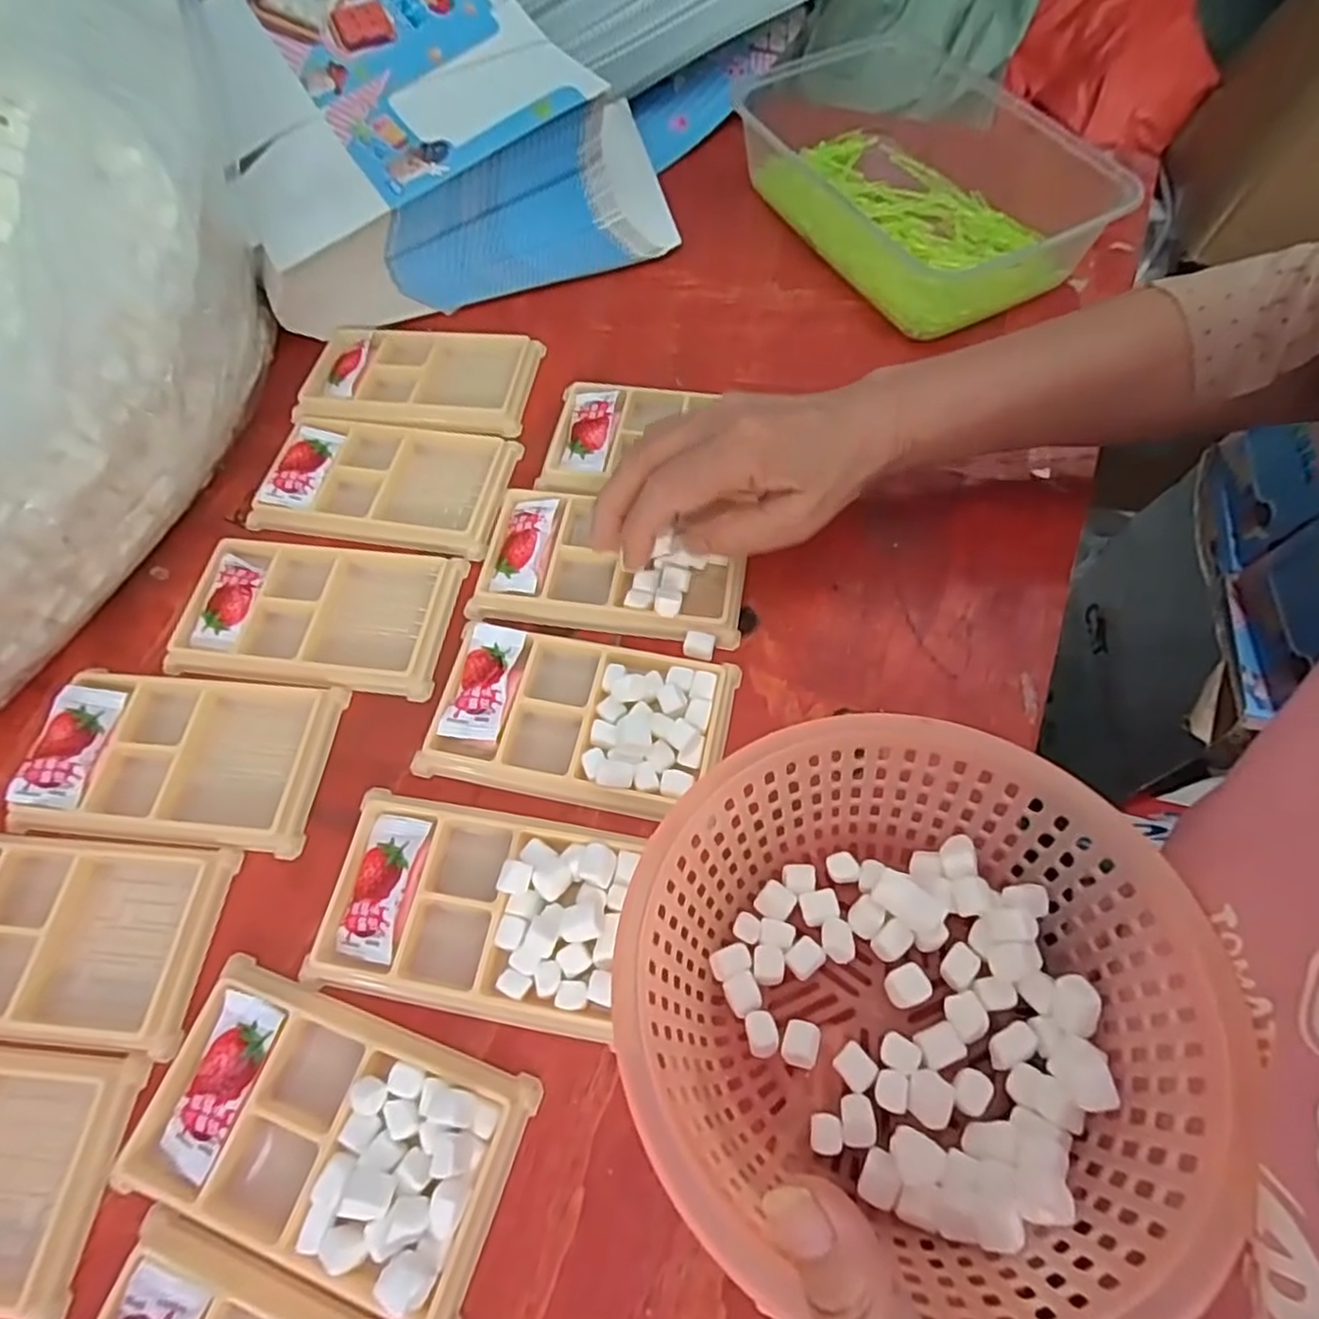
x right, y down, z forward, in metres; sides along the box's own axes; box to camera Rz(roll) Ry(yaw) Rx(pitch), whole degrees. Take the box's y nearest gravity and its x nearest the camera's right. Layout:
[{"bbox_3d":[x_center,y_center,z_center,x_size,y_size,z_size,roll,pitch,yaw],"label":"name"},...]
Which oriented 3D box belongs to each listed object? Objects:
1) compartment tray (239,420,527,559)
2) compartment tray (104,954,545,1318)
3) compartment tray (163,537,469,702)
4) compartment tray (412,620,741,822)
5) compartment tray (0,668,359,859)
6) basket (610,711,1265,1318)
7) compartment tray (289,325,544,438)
[{"bbox_3d":[-0.153,-0.101,0.389,0.133,0.012,0.080,6,64,5],"label":"compartment tray"},{"bbox_3d":[-0.120,0.168,0.248,0.132,0.018,0.074,17,66,10],"label":"compartment tray"},{"bbox_3d":[-0.173,-0.025,0.352,0.131,0.010,0.077,6,64,5],"label":"compartment tray"},{"bbox_3d":[-0.037,0.024,0.318,0.132,0.016,0.077,10,65,7],"label":"compartment tray"},{"bbox_3d":[-0.217,0.043,0.320,0.124,0.010,0.080,4,64,4],"label":"compartment tray"},{"bbox_3d":[0.074,0.101,0.228,0.163,0.084,0.159,-1,64,2],"label":"basket"},{"bbox_3d":[-0.144,-0.171,0.418,0.130,0.013,0.077,4,64,4],"label":"compartment tray"}]

